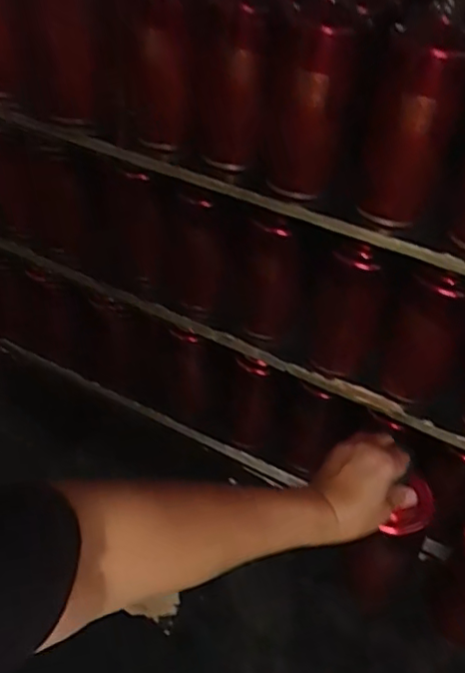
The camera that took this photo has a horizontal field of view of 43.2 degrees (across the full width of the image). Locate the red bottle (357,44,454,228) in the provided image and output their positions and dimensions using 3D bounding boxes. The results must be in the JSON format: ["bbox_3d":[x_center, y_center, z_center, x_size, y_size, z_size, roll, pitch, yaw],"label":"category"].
[{"bbox_3d":[0.164,-0.193,0.564,0.056,0.152,0.062,11,40,11],"label":"red bottle"}]

